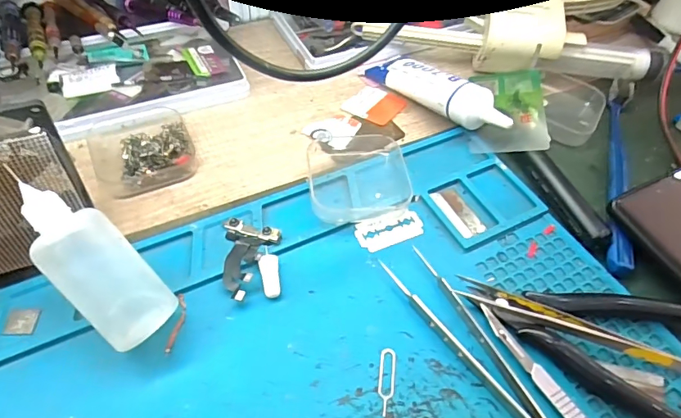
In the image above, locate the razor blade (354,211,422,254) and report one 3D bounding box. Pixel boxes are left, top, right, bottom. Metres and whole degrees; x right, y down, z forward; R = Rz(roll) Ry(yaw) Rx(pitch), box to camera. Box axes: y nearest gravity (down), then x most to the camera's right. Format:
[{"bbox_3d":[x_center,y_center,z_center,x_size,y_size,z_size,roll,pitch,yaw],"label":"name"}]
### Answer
[{"bbox_3d":[0.031,0.013,0.285,0.042,0.004,0.021,-12,54,-14],"label":"razor blade"}]

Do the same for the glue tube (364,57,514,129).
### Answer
[{"bbox_3d":[0.071,-0.087,0.348,0.029,0.035,0.120,-32,60,-26],"label":"glue tube"}]

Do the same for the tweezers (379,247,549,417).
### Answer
[{"bbox_3d":[0.076,0.079,0.232,0.025,0.009,0.151,-25,58,-22],"label":"tweezers"}]

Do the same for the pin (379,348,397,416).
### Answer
[{"bbox_3d":[0.023,0.085,0.229,0.009,0.004,0.032,9,54,0],"label":"pin"}]

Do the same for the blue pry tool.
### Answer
[{"bbox_3d":[0.193,-0.023,0.322,0.015,0.010,0.165,19,53,11],"label":"blue pry tool"}]

